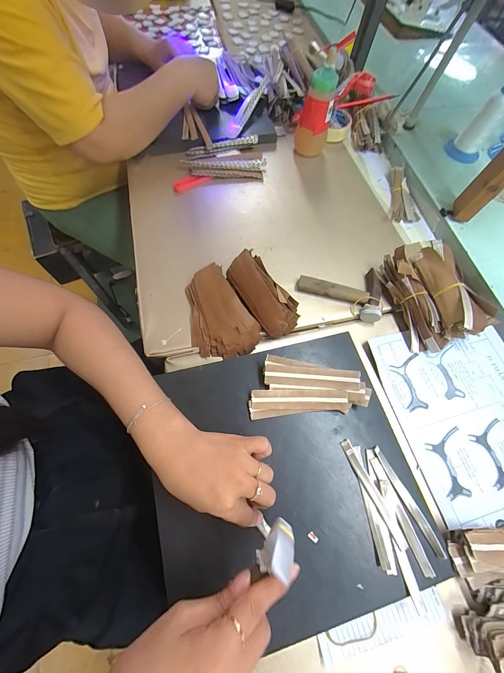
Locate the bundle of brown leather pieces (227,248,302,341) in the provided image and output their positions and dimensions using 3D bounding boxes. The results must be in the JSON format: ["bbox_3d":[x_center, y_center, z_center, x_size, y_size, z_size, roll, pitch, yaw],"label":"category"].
[{"bbox_3d":[0.015,-0.065,0.405,0.064,0.050,0.134,-37,74,-16],"label":"bundle of brown leather pieces"}]

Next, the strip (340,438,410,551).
[{"bbox_3d":[0.142,0.182,0.312,0.012,0.007,0.121,-23,71,-12],"label":"strip"}]

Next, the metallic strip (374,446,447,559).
[{"bbox_3d":[0.183,0.190,0.313,0.014,0.005,0.123,-25,71,-13],"label":"metallic strip"}]

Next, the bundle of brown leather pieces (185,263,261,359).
[{"bbox_3d":[-0.055,-0.034,0.390,0.087,0.046,0.139,-27,72,-13],"label":"bundle of brown leather pieces"}]

